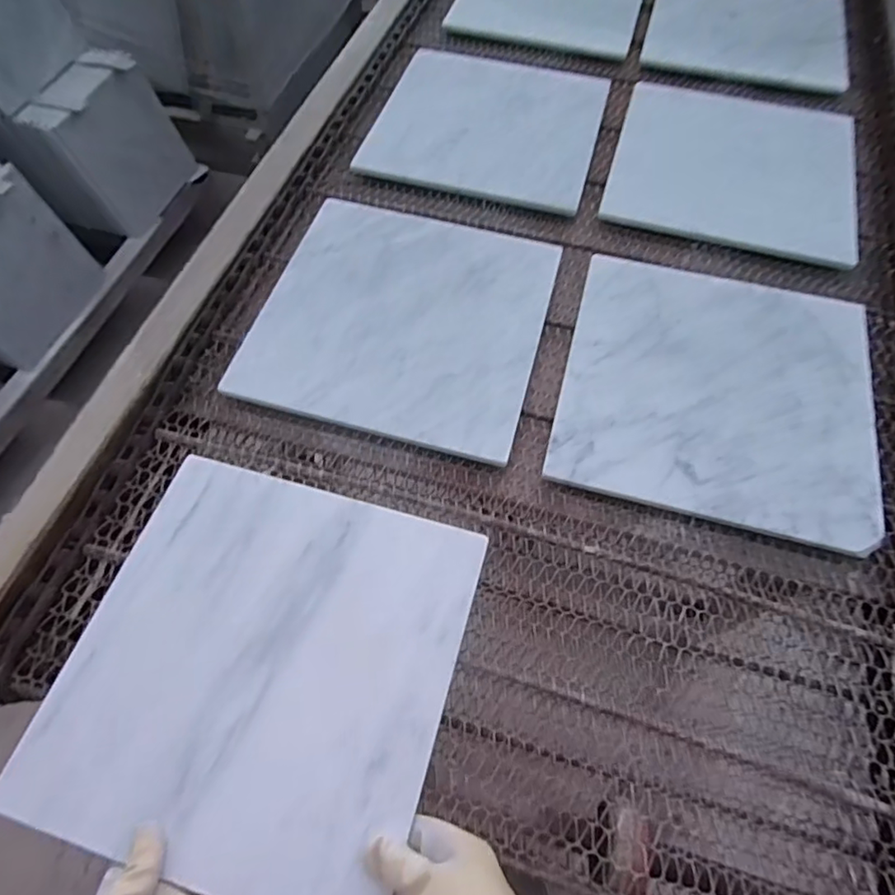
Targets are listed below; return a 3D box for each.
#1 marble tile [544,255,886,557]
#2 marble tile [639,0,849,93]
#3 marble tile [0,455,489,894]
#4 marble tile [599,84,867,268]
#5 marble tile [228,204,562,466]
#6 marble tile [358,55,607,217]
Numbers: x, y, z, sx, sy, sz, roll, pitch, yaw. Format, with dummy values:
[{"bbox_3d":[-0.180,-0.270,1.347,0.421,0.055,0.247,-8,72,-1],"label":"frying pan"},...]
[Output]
[{"bbox_3d":[0.277,-0.064,0.574,0.300,0.011,0.296,15,63,7],"label":"marble tile"},{"bbox_3d":[0.490,-0.698,0.916,0.296,0.012,0.343,16,63,7],"label":"marble tile"},{"bbox_3d":[-0.147,0.172,0.456,0.303,0.013,0.296,15,63,7],"label":"marble tile"},{"bbox_3d":[0.382,-0.379,0.740,0.302,0.017,0.298,16,63,8],"label":"marble tile"},{"bbox_3d":[-0.045,-0.150,0.620,0.300,0.009,0.300,14,63,7],"label":"marble tile"},{"bbox_3d":[0.060,-0.459,0.785,0.298,0.012,0.296,15,63,7],"label":"marble tile"}]

